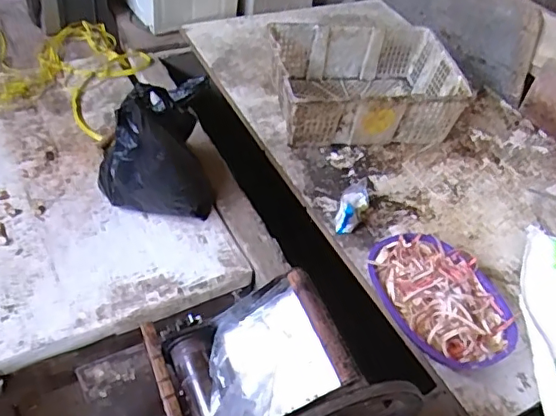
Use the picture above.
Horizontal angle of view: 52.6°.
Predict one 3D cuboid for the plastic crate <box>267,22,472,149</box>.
[{"bbox_3d":[0.222,-0.335,1.519,0.476,0.153,0.355,-2,47,-11],"label":"plastic crate"}]

